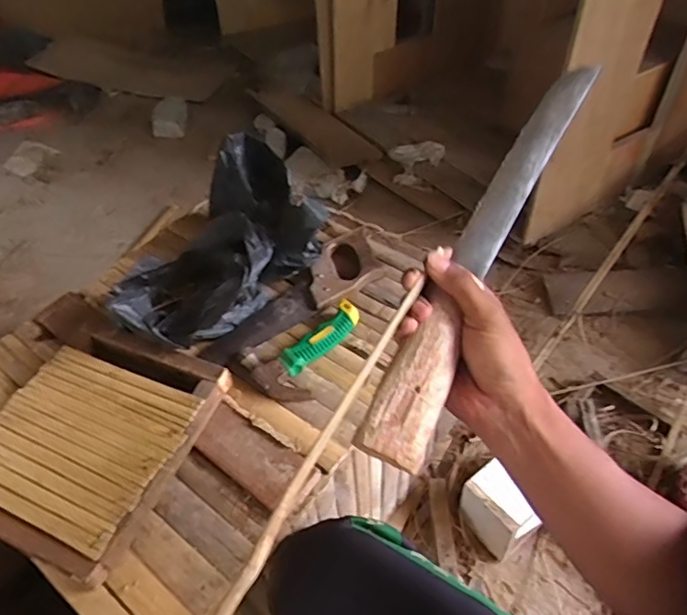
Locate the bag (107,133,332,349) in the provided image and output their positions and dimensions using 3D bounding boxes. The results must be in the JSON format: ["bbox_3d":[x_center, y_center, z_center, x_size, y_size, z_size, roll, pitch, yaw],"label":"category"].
[{"bbox_3d":[-0.175,-0.080,0.709,0.277,0.133,0.227,-29,50,-23],"label":"bag"}]

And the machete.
[{"bbox_3d":[0.110,-0.047,0.406,0.043,0.035,0.360,23,70,24],"label":"machete"}]

